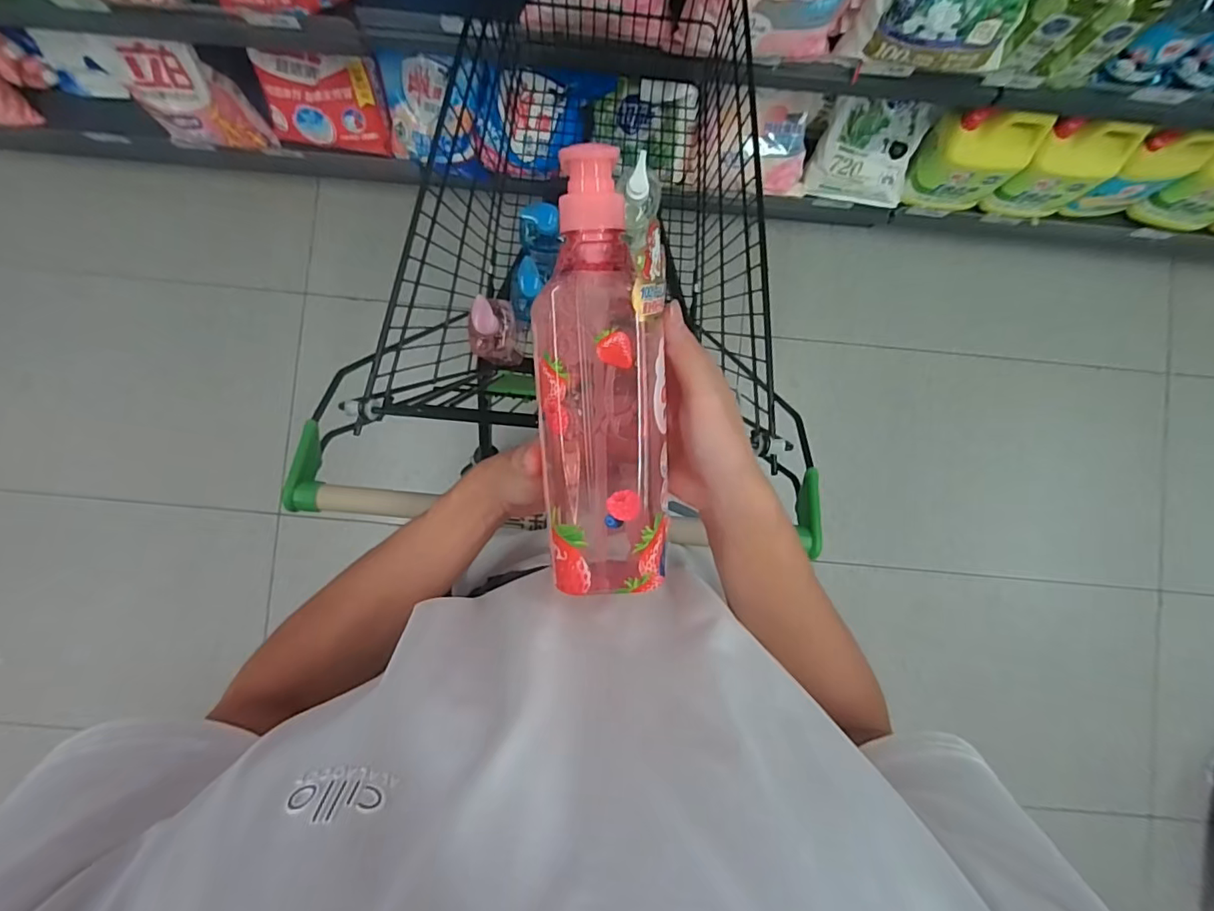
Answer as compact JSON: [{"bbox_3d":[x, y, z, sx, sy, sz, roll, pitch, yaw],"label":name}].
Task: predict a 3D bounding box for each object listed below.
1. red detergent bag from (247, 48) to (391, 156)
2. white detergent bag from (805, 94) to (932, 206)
[{"bbox_3d":[-0.669,-0.840,1.278,0.289,0.084,0.190,2,122,-11],"label":"red detergent bag"},{"bbox_3d":[0.627,-0.732,1.277,0.235,0.150,0.181,5,87,-1],"label":"white detergent bag"}]

